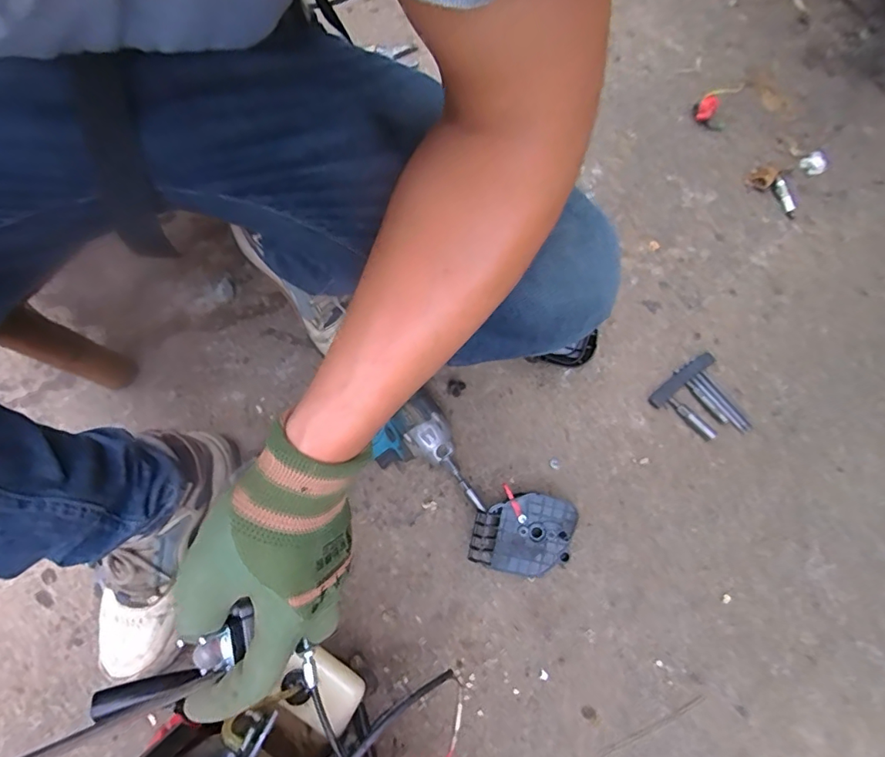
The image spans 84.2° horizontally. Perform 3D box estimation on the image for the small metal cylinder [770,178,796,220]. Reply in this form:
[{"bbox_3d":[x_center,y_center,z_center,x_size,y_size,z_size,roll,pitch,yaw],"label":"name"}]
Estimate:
[{"bbox_3d":[0.430,-0.226,0.616,0.012,0.013,0.053,-24,89,-6],"label":"small metal cylinder"}]

